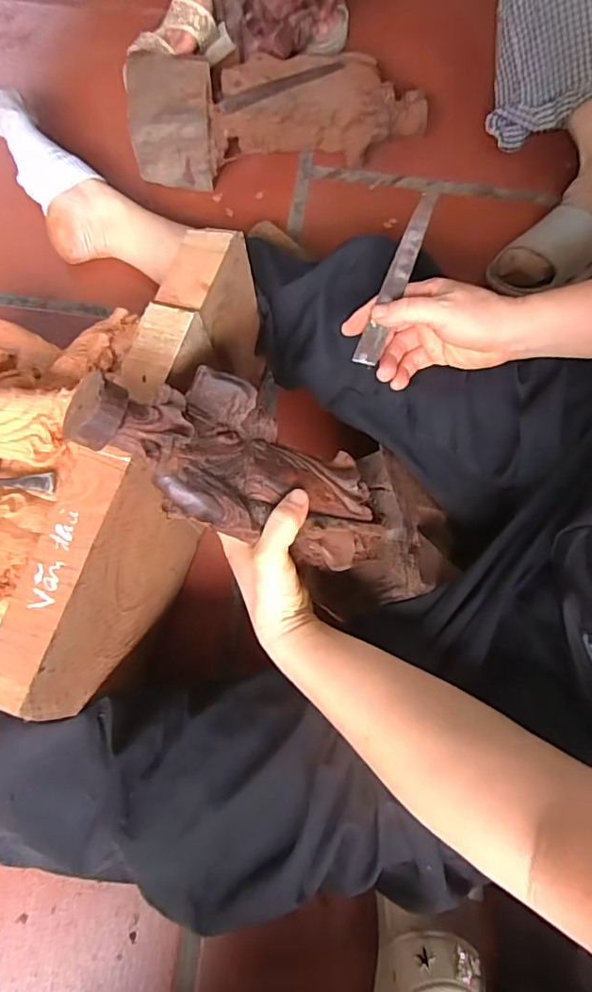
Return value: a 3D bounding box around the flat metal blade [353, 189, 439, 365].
[{"bbox_3d":[0.084,-0.178,0.441,0.019,0.006,0.141,21,102,-6],"label":"flat metal blade"}]

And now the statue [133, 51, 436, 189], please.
[{"bbox_3d":[-0.019,-0.496,0.699,0.377,0.102,0.130,-5,75,-3],"label":"statue"}]

